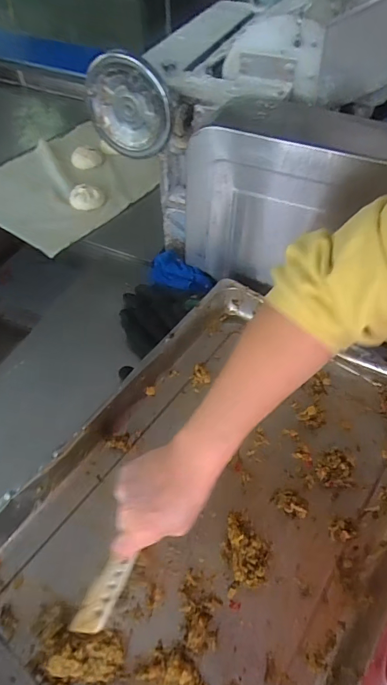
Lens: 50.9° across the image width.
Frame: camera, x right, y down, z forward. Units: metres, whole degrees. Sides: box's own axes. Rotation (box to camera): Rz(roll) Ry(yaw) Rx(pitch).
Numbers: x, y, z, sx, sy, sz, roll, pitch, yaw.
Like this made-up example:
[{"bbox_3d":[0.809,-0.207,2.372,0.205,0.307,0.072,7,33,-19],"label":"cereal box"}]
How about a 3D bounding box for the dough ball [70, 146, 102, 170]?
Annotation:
[{"bbox_3d":[-0.281,-0.484,1.078,0.083,0.045,0.053,-14,51,-7],"label":"dough ball"}]

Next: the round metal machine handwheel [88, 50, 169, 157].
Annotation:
[{"bbox_3d":[-0.100,-0.361,0.628,0.133,0.145,0.026,12,53,14],"label":"round metal machine handwheel"}]

